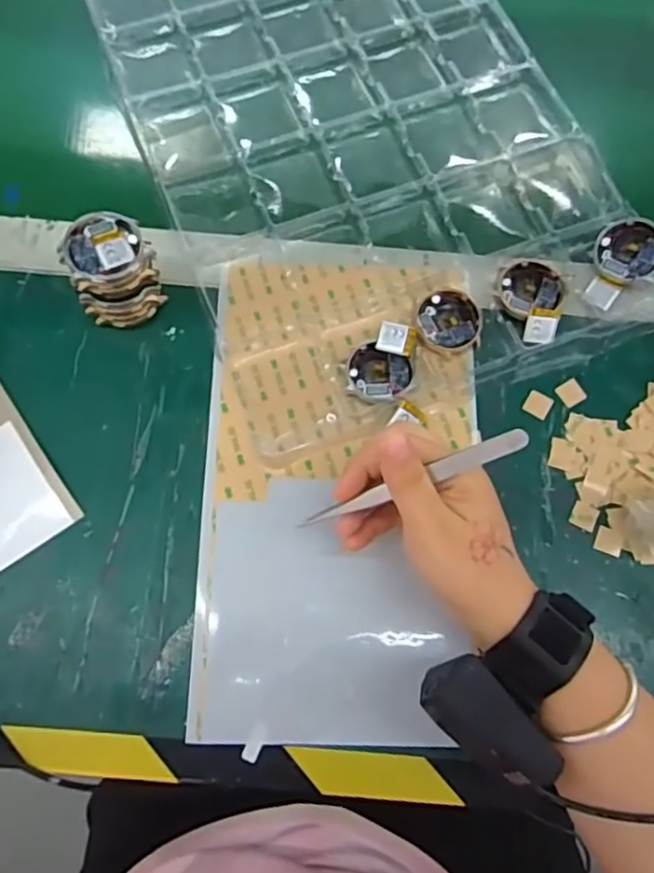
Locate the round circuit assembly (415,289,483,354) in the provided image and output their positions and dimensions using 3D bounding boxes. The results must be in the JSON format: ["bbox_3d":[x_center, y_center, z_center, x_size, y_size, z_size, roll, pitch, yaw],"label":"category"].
[{"bbox_3d":[0.081,-0.076,0.424,0.042,0.006,0.044,0,73,-1],"label":"round circuit assembly"}]

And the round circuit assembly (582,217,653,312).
[{"bbox_3d":[0.196,-0.115,0.431,0.044,0.009,0.065,37,91,24],"label":"round circuit assembly"}]

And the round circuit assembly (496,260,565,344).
[{"bbox_3d":[0.138,-0.090,0.425,0.042,0.016,0.061,-10,73,-5],"label":"round circuit assembly"}]

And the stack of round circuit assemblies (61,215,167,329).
[{"bbox_3d":[-0.132,-0.100,0.400,0.050,0.065,0.044,-26,75,-9],"label":"stack of round circuit assemblies"}]

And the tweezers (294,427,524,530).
[{"bbox_3d":[0.042,0.024,0.332,0.128,0.008,0.011,-23,72,21],"label":"tweezers"}]

